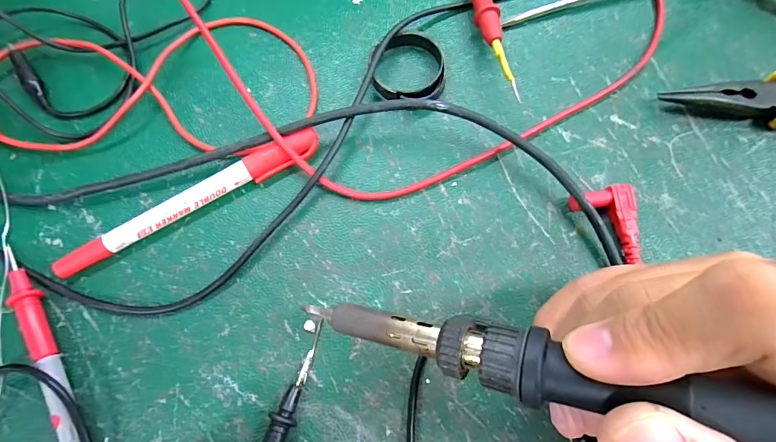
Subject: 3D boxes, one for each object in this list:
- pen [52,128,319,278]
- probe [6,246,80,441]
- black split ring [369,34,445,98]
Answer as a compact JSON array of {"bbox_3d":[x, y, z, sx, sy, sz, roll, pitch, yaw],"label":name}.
[{"bbox_3d":[-0.097,-0.011,0.203,0.136,0.013,0.013,-28,76,-8],"label":"pen"},{"bbox_3d":[-0.153,0.062,0.182,0.009,0.011,0.110,-29,76,-8],"label":"probe"},{"bbox_3d":[0.011,-0.086,0.227,0.041,0.012,0.044,0,73,0],"label":"black split ring"}]

